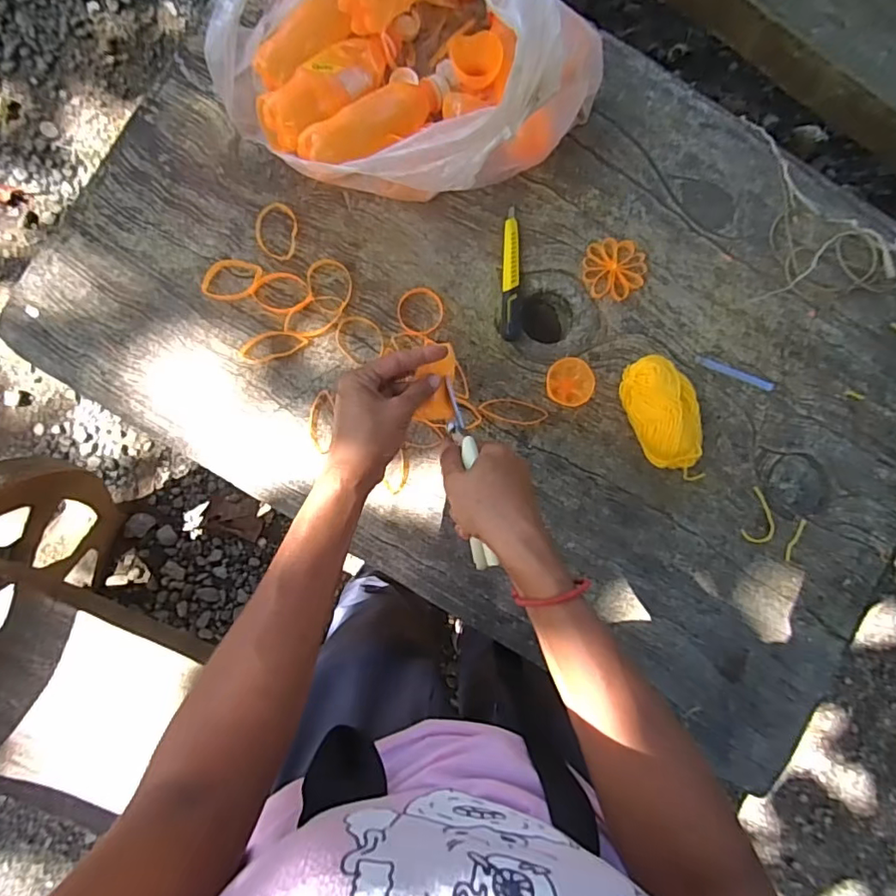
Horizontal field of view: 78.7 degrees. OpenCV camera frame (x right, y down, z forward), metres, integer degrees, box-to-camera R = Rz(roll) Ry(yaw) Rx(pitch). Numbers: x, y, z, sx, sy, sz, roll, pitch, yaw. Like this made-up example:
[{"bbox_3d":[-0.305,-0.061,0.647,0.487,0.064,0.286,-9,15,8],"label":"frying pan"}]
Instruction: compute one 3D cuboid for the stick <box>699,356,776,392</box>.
[{"bbox_3d":[0.305,-0.079,0.579,0.087,0.004,0.010,21,91,-1],"label":"stick"}]

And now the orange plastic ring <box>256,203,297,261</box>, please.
[{"bbox_3d":[-0.176,-0.222,0.560,0.042,0.006,0.058,8,90,-2],"label":"orange plastic ring"}]

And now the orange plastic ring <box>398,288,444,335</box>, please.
[{"bbox_3d":[-0.028,-0.141,0.564,0.047,0.004,0.049,0,90,-2],"label":"orange plastic ring"}]

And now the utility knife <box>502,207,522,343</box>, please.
[{"bbox_3d":[0.067,-0.181,0.567,0.022,0.016,0.136,0,90,-2],"label":"utility knife"}]

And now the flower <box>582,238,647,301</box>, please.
[{"bbox_3d":[0.175,-0.187,0.574,0.065,0.009,0.062,4,90,-2],"label":"flower"}]

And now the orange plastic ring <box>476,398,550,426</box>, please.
[{"bbox_3d":[0.068,-0.038,0.570,0.071,0.004,0.025,14,89,-2],"label":"orange plastic ring"}]

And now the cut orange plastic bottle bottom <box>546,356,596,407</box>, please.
[{"bbox_3d":[0.125,-0.068,0.561,0.047,0.014,0.049,0,90,-2],"label":"cut orange plastic bottle bottom"}]

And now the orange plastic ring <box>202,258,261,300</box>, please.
[{"bbox_3d":[-0.219,-0.170,0.554,0.056,0.004,0.041,7,90,-2],"label":"orange plastic ring"}]

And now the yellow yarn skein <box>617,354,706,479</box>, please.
[{"bbox_3d":[0.220,-0.027,0.553,0.062,0.057,0.132,-19,90,-2],"label":"yellow yarn skein"}]

